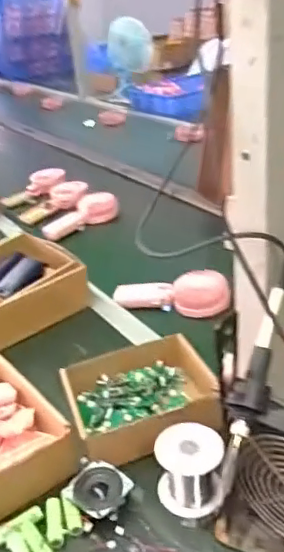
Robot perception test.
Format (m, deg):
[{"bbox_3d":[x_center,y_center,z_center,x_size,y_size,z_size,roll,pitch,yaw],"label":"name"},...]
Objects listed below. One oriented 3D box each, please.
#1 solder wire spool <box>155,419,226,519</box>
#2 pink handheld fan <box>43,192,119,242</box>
[{"bbox_3d":[0.045,0.195,0.575,0.059,0.069,0.059,-5,29,3],"label":"solder wire spool"},{"bbox_3d":[-0.137,-0.129,1.262,0.180,0.063,0.055,-27,31,-5],"label":"pink handheld fan"}]

